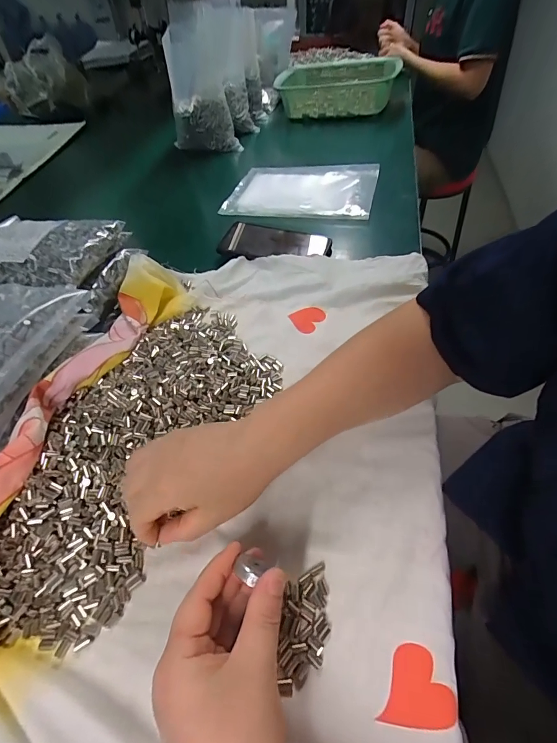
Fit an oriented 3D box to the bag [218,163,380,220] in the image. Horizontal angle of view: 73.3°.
[{"bbox_3d":[0.043,-0.338,0.681,0.258,0.020,0.175,10,51,13],"label":"bag"}]

